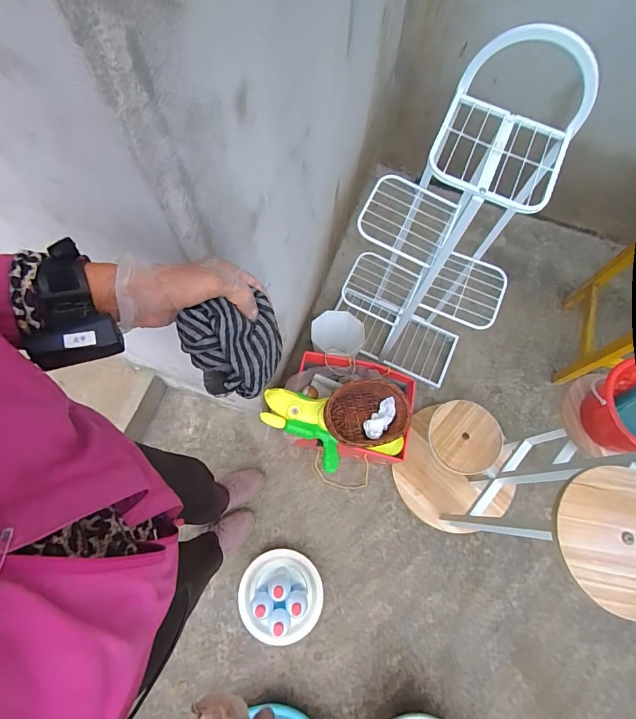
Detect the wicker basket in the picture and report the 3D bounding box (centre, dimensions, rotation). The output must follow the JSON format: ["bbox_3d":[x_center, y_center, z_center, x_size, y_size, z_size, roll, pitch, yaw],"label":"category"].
[{"bbox_3d":[0.137,0.148,1.113,0.246,0.080,0.178,-12,70,-7],"label":"wicker basket"}]

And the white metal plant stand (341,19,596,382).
[{"bbox_3d":[0.306,-0.251,1.048,0.412,0.954,0.249,25,72,6],"label":"white metal plant stand"}]

